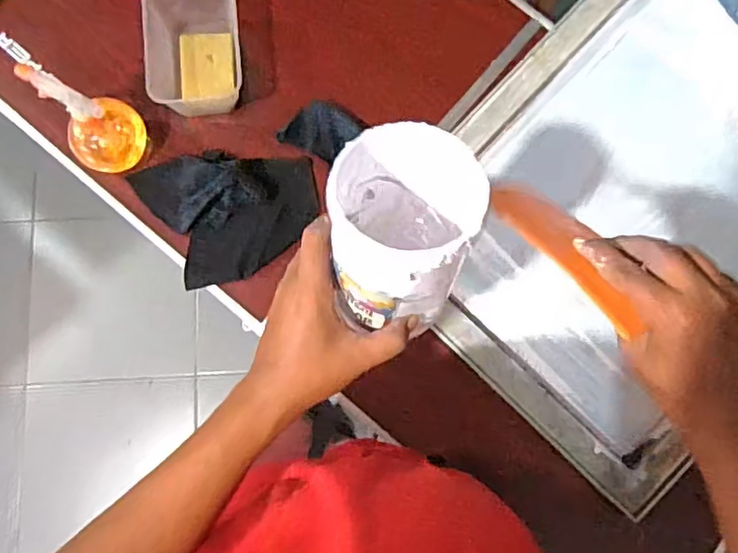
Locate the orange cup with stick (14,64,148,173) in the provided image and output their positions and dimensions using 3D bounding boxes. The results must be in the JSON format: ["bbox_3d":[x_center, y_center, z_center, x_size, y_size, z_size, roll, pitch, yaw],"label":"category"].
[{"bbox_3d":[-0.338,-0.193,0.715,0.091,0.147,0.089,-44,83,-7],"label":"orange cup with stick"}]

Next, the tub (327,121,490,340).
[{"bbox_3d":[0.021,-0.031,0.412,0.093,0.130,0.105,-1,66,-3],"label":"tub"}]

